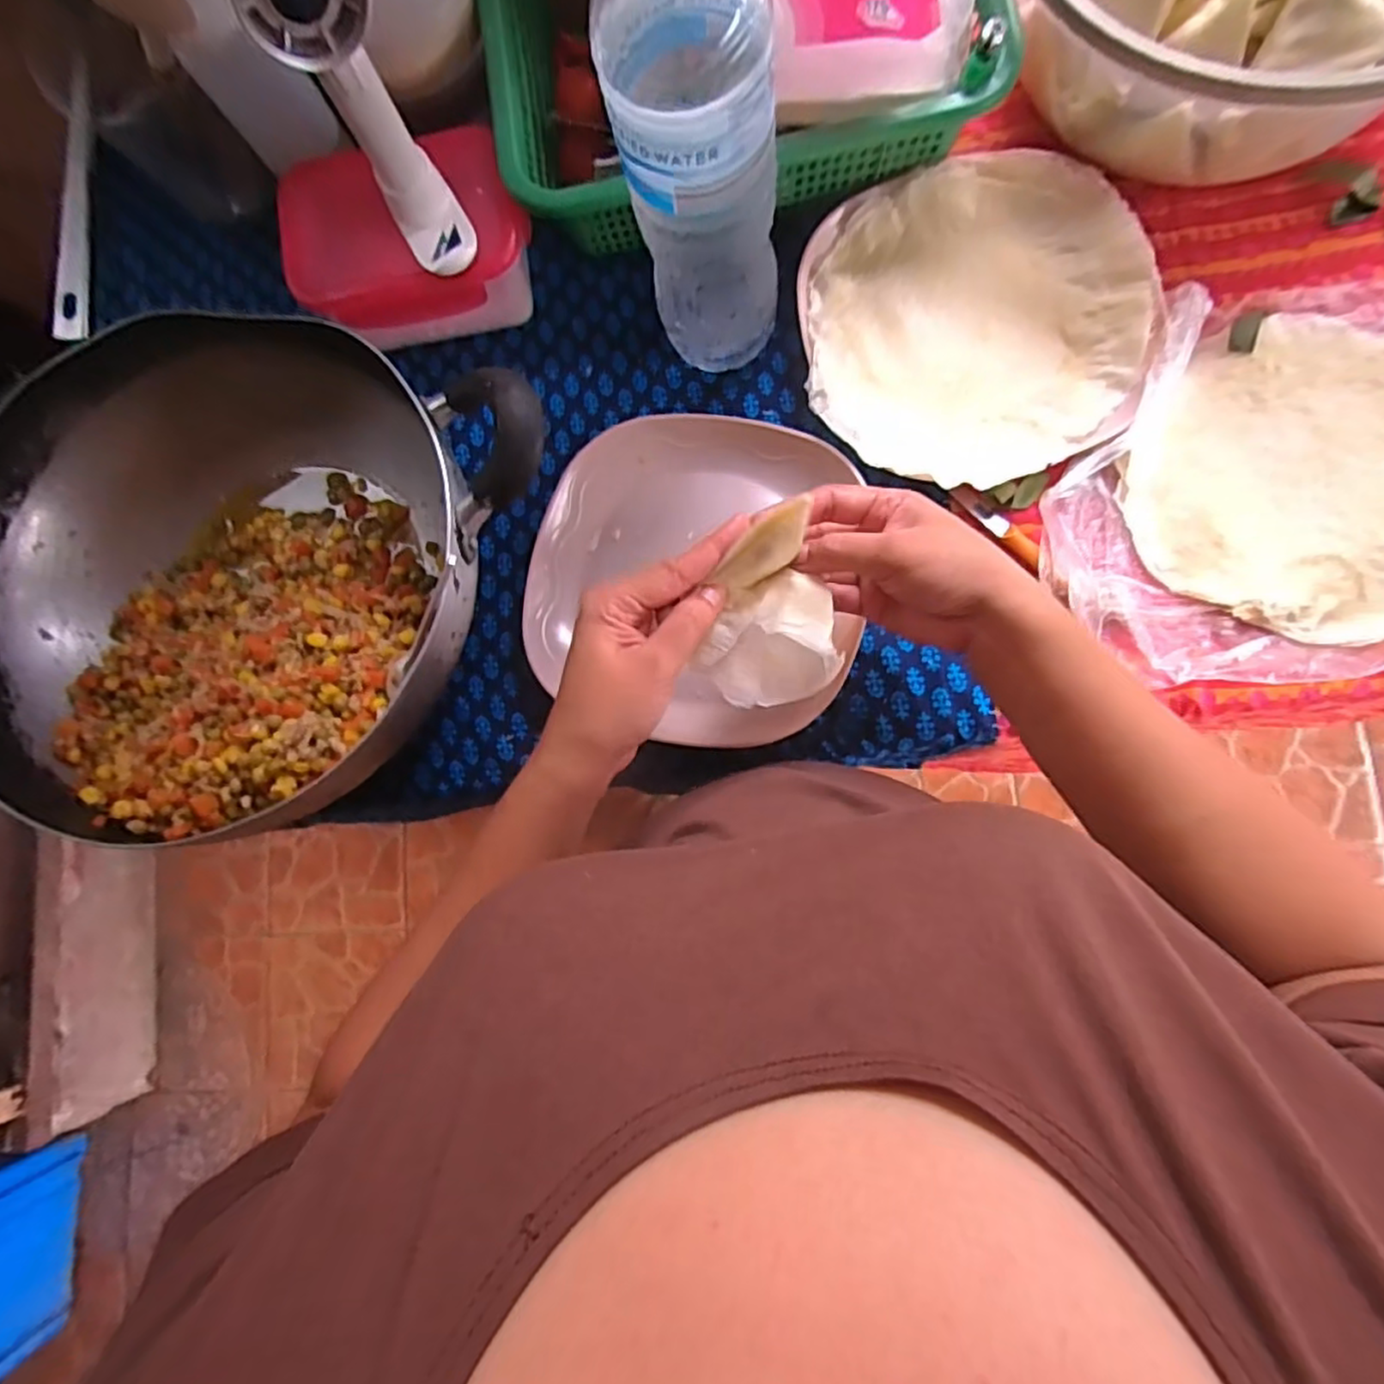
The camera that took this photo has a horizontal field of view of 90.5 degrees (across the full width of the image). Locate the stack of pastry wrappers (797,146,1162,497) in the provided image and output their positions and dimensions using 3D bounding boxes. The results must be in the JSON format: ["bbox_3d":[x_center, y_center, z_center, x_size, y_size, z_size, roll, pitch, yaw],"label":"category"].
[{"bbox_3d":[0.182,-0.238,0.442,0.200,0.019,0.217,4,84,7],"label":"stack of pastry wrappers"}]

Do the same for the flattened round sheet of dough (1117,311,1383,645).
[{"bbox_3d":[0.380,-0.129,0.406,0.200,0.014,0.205,-1,83,7],"label":"flattened round sheet of dough"}]

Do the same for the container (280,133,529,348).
[{"bbox_3d":[-0.186,-0.295,0.469,0.160,0.074,0.121,-8,82,6],"label":"container"}]

